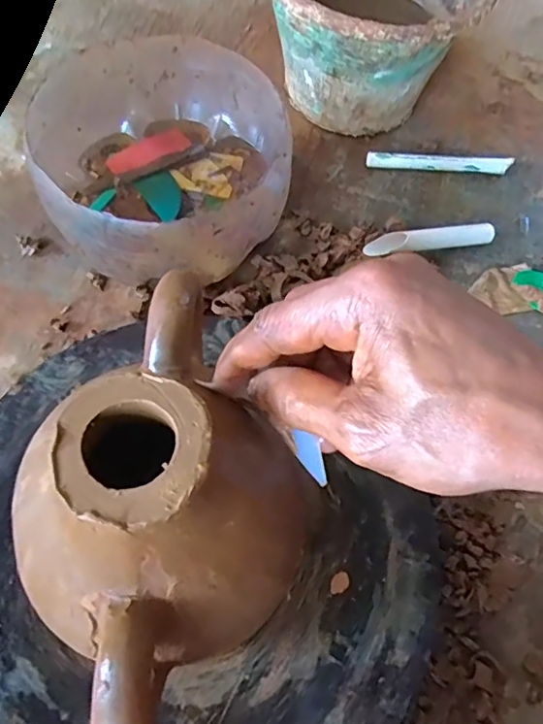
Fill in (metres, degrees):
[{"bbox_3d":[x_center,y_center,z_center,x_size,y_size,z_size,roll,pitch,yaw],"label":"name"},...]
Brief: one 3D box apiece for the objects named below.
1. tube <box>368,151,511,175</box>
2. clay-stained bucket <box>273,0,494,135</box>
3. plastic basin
[{"bbox_3d":[0.204,-0.241,0.658,0.175,0.018,0.011,2,20,-3],"label":"tube"},{"bbox_3d":[0.107,-0.390,0.643,0.239,0.169,0.239,1,63,-3],"label":"clay-stained bucket"},{"bbox_3d":[-0.103,-0.192,0.555,0.230,0.127,0.252,1,63,-3],"label":"plastic basin"}]

